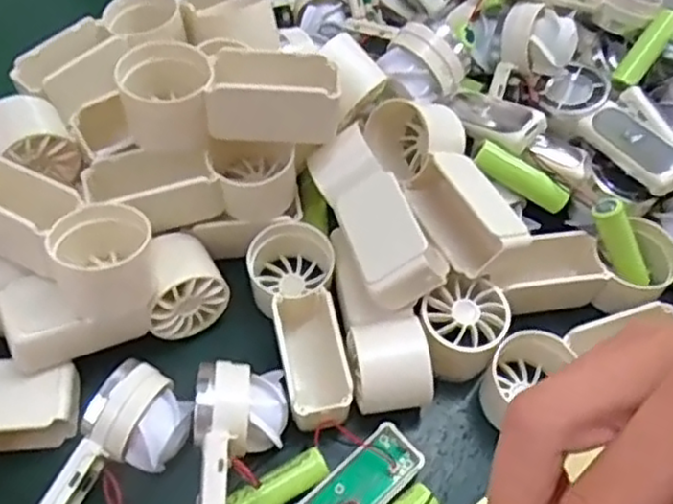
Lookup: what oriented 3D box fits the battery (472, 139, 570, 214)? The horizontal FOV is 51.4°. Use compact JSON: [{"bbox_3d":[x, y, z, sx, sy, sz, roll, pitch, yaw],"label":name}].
[{"bbox_3d":[0.089,-0.036,0.336,0.049,0.010,0.013,30,60,-7],"label":"battery"}]

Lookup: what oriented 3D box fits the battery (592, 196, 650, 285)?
[{"bbox_3d":[0.137,-0.004,0.333,0.012,0.050,0.011,2,44,52],"label":"battery"}]

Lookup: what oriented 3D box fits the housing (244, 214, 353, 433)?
[{"bbox_3d":[-0.014,0.033,0.326,0.038,0.033,0.101,-13,60,-10],"label":"housing"}]

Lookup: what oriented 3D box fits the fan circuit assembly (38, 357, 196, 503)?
[{"bbox_3d":[-0.095,0.093,0.286,0.039,0.031,0.090,28,61,15],"label":"fan circuit assembly"}]

